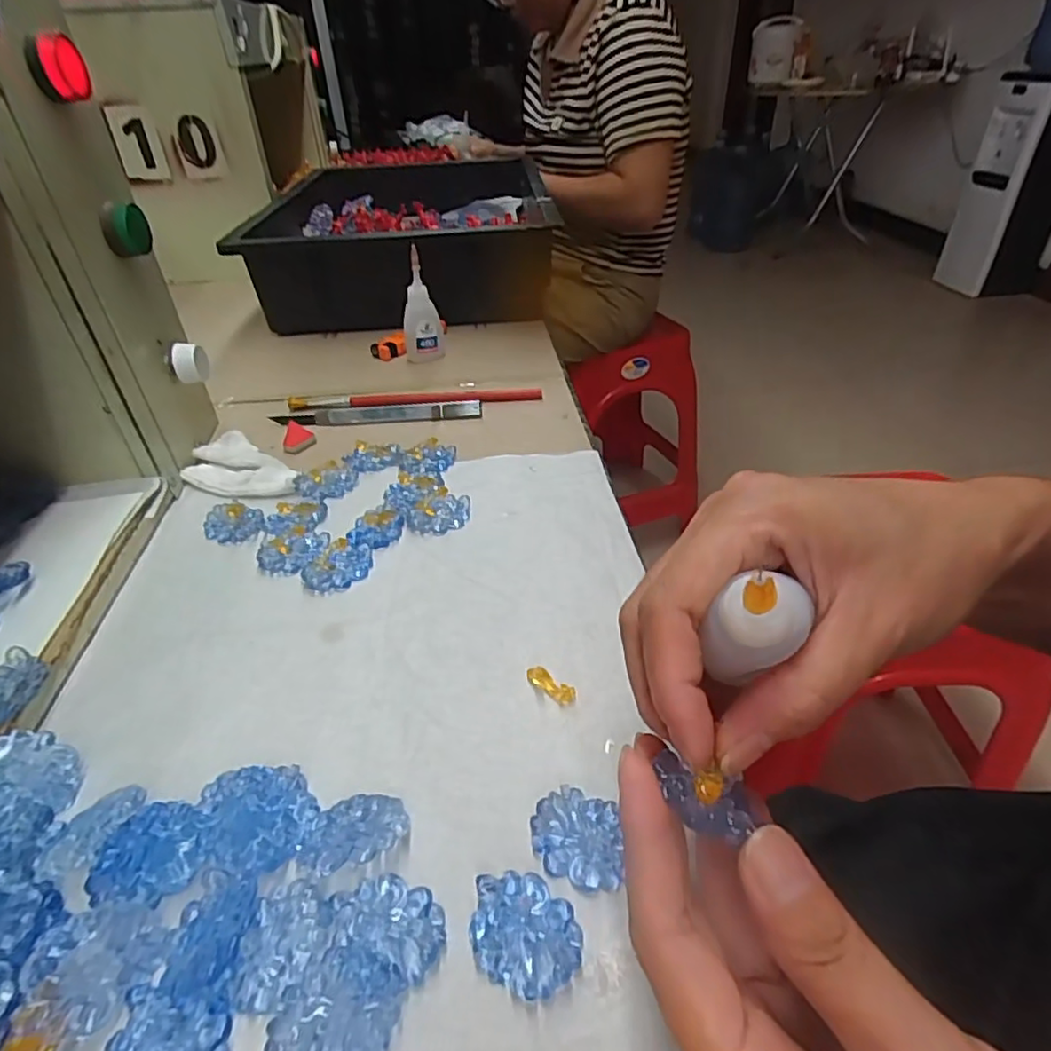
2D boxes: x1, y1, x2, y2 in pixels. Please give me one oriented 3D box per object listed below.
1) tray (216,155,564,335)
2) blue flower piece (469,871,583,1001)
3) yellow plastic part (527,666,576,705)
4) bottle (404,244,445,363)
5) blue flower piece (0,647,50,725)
[{"bbox_3d":[-0.130,-0.346,0.747,0.285,0.105,0.439,-4,37,-1],"label":"tray"},{"bbox_3d":[-0.001,0.126,0.194,0.037,0.004,0.030,23,44,30],"label":"blue flower piece"},{"bbox_3d":[0.011,0.067,0.264,0.024,0.004,0.008,23,45,30],"label":"yellow plastic part"},{"bbox_3d":[-0.089,-0.190,0.539,0.035,0.092,0.027,-8,38,-6],"label":"bottle"},{"bbox_3d":[-0.214,0.066,0.251,0.029,0.007,0.036,4,38,9],"label":"blue flower piece"}]

